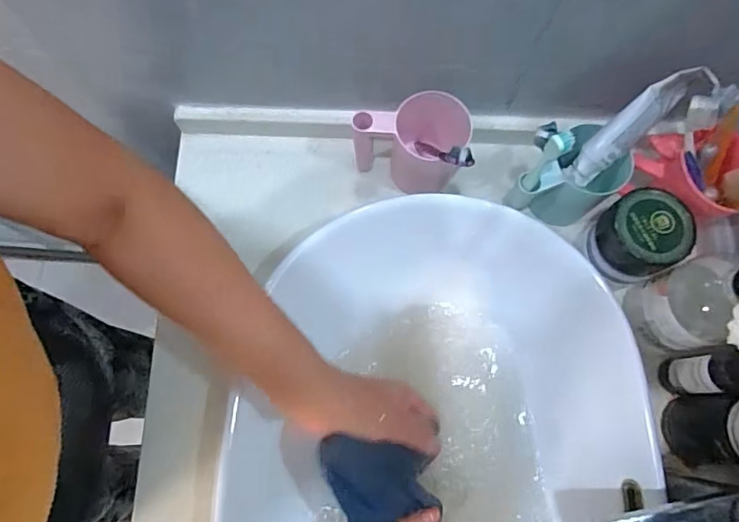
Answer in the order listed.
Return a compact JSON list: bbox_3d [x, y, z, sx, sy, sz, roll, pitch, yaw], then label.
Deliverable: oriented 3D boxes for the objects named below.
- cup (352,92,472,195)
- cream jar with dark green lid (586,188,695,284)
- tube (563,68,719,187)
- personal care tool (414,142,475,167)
[{"bbox_3d":[0.041,-0.125,0.554,0.119,0.103,0.073,6,74,1],"label":"cup"},{"bbox_3d":[0.259,-0.023,0.495,0.073,0.048,0.075,0,74,-1],"label":"cream jar with dark green lid"},{"bbox_3d":[0.243,-0.124,0.483,0.139,0.038,0.033,-45,76,31],"label":"tube"},{"bbox_3d":[0.068,-0.106,0.508,0.018,0.169,0.018,-2,105,-6],"label":"personal care tool"}]

